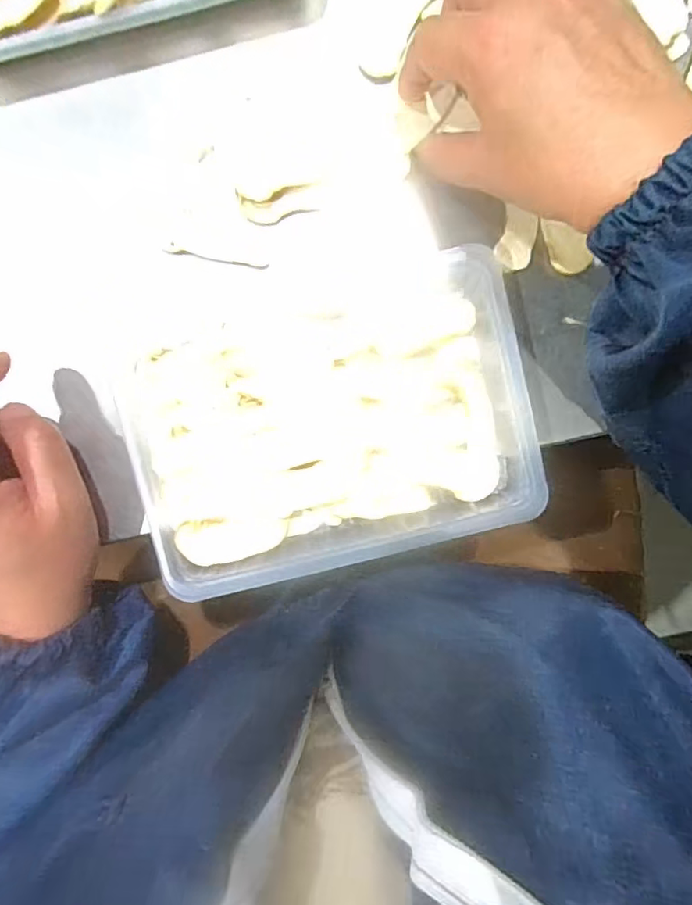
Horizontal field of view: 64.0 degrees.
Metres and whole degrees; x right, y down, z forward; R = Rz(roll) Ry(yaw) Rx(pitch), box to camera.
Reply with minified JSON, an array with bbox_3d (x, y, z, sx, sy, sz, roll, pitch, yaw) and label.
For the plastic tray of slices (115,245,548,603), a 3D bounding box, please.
[{"bbox_3d":[-0.008,-0.015,0.301,0.206,0.030,0.152,-15,93,-1],"label":"plastic tray of slices"}]

